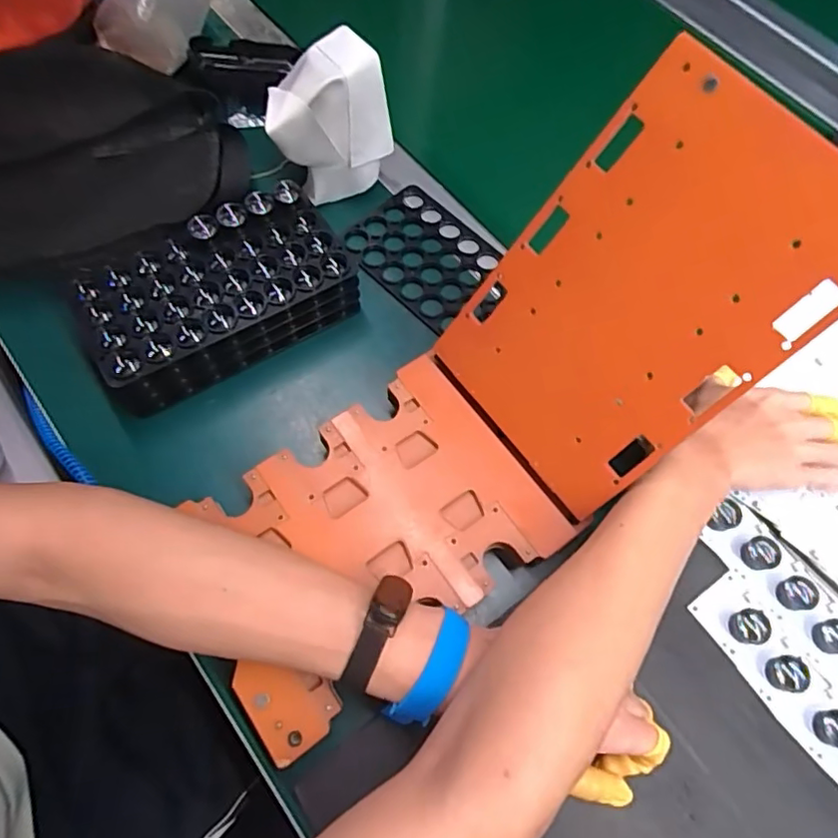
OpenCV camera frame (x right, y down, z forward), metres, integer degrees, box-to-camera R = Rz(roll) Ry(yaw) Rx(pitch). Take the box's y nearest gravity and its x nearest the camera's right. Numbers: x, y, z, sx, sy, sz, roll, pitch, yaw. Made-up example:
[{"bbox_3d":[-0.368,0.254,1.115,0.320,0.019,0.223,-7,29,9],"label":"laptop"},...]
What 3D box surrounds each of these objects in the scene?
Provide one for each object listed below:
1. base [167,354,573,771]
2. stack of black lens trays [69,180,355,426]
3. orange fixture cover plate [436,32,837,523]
[{"bbox_3d":[-0.034,0.075,0.383,0.226,0.010,0.157,-33,72,-16],"label":"base"},{"bbox_3d":[-0.153,-0.098,0.448,0.195,0.065,0.098,-27,70,-14],"label":"stack of black lens trays"},{"bbox_3d":[0.121,-0.065,0.342,0.154,0.231,0.006,51,35,16],"label":"orange fixture cover plate"}]

